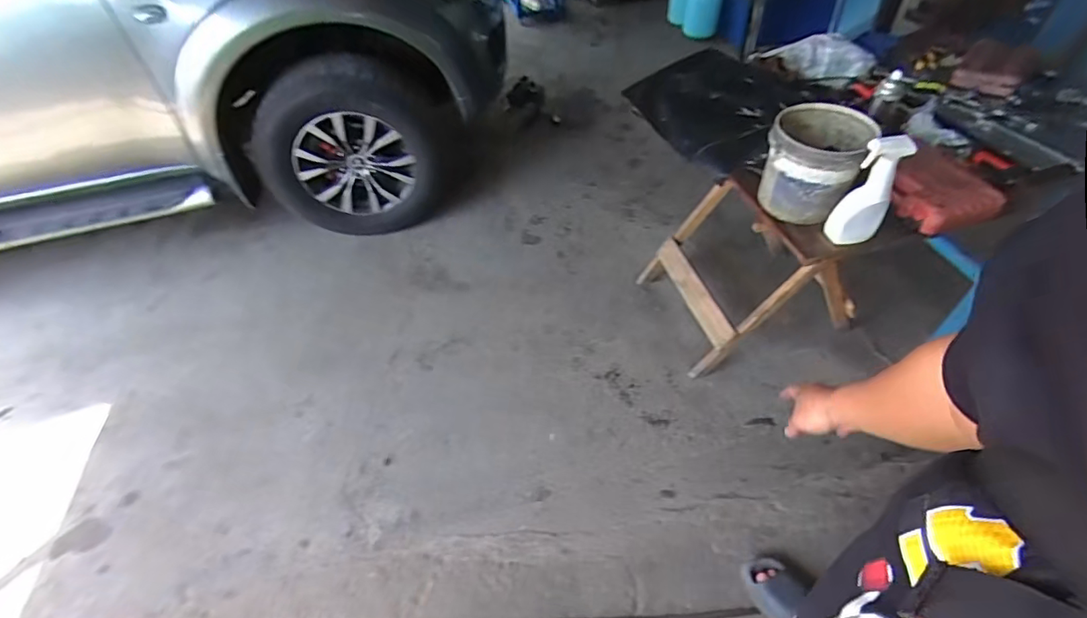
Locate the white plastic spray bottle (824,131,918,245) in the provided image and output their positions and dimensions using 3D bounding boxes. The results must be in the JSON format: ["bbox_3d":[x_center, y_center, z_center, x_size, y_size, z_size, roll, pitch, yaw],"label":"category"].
[{"bbox_3d":[0.662,-0.238,1.001,0.092,0.245,0.079,36,60,26],"label":"white plastic spray bottle"}]

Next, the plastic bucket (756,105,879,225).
[{"bbox_3d":[0.595,-0.328,1.117,0.186,0.215,0.229,17,51,19],"label":"plastic bucket"}]

